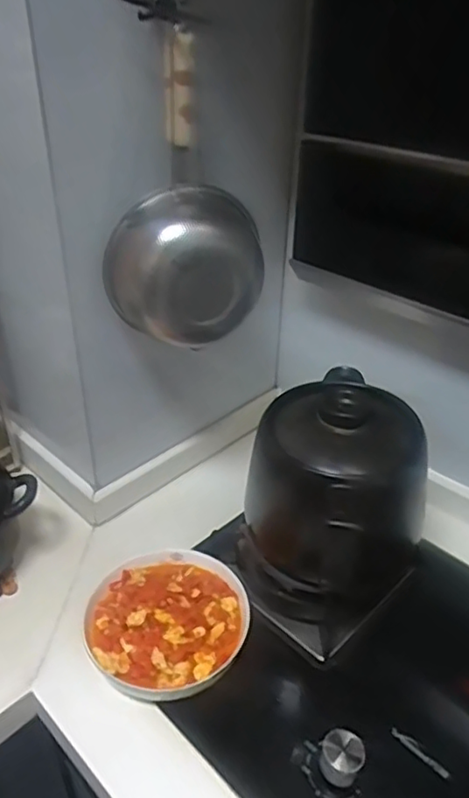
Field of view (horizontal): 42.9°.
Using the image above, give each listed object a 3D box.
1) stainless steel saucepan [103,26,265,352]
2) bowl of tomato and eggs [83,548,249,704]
[{"bbox_3d":[-0.055,-0.206,0.655,0.175,0.285,0.105,2,34,1],"label":"stainless steel saucepan"},{"bbox_3d":[-0.079,0.253,0.701,0.181,0.061,0.183,1,34,-1],"label":"bowl of tomato and eggs"}]

